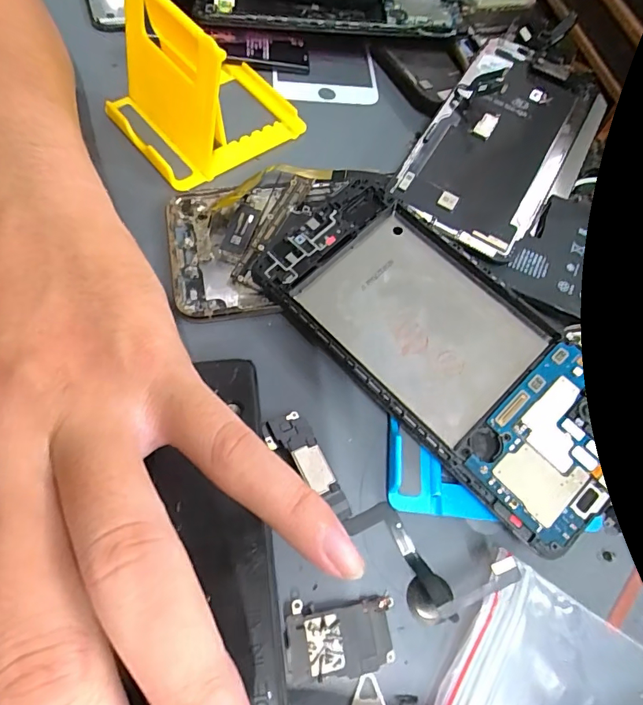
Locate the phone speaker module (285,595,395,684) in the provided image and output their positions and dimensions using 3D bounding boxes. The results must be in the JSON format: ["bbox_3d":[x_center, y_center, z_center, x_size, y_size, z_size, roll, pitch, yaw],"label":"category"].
[{"bbox_3d":[0.006,0.092,0.143,0.034,0.010,0.021,1,65,-7],"label":"phone speaker module"}]

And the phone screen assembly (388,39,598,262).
[{"bbox_3d":[0.089,-0.108,0.220,0.065,0.011,0.133,31,64,7],"label":"phone screen assembly"}]

